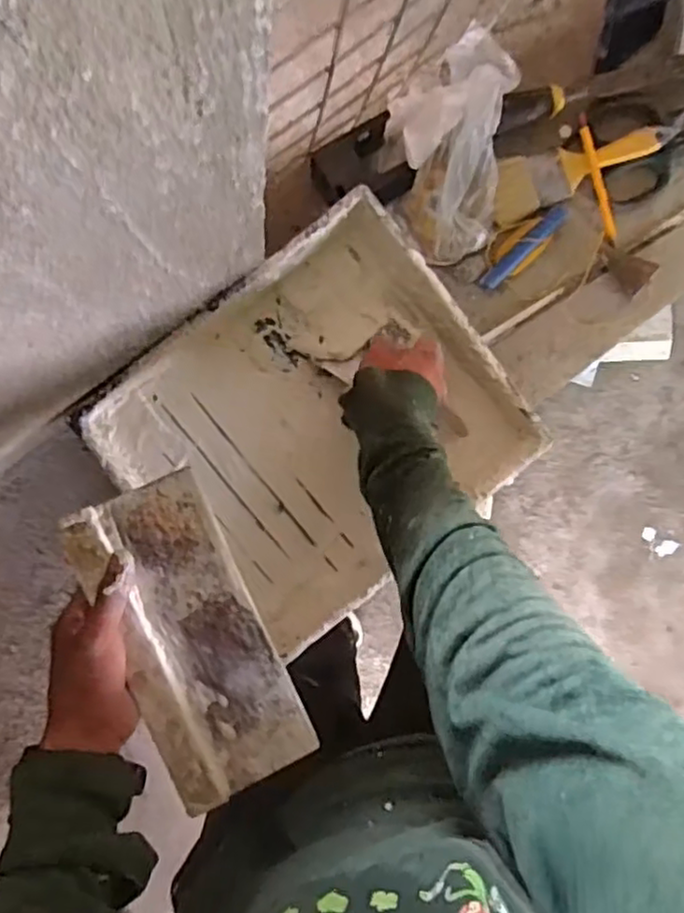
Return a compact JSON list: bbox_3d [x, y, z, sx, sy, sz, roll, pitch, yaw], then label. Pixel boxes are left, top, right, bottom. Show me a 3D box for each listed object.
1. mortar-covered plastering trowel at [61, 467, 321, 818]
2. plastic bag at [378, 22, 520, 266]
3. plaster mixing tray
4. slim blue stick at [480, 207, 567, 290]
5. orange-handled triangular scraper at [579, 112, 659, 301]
[{"bbox_3d":[-0.116,0.141,0.528,0.107,0.023,0.243,-23,91,-3],"label":"mortar-covered plastering trowel"},{"bbox_3d":[0.101,-0.280,0.607,0.109,0.099,0.186,0,94,-5],"label":"plastic bag"},{"bbox_3d":[-0.019,-0.027,0.636,0.317,0.069,0.284,-39,97,-2],"label":"plaster mixing tray"},{"bbox_3d":[0.179,-0.204,0.672,0.104,0.012,0.018,-44,97,-1],"label":"slim blue stick"},{"bbox_3d":[0.259,-0.242,0.669,0.033,0.027,0.174,-29,96,-3],"label":"orange-handled triangular scraper"}]

